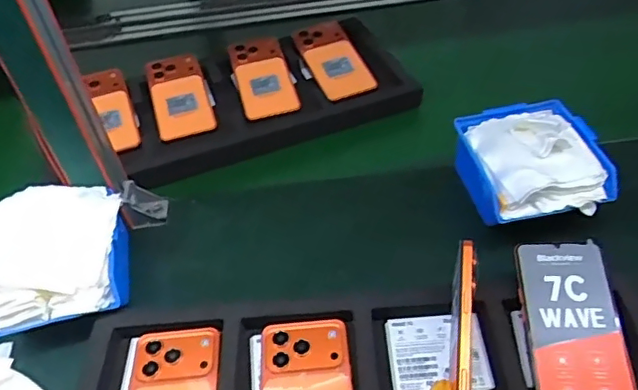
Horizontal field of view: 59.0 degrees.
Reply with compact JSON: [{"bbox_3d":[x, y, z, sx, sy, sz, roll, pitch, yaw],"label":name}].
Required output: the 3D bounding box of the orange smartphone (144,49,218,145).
[{"bbox_3d":[-0.199,-0.143,0.800,0.078,0.010,0.178,-18,57,-5],"label":"orange smartphone"}]

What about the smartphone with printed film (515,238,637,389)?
[{"bbox_3d":[0.210,0.113,0.464,0.072,0.005,0.158,-3,60,9],"label":"smartphone with printed film"}]

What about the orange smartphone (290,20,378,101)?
[{"bbox_3d":[0.019,-0.197,0.824,0.074,0.013,0.163,-27,61,2],"label":"orange smartphone"}]

